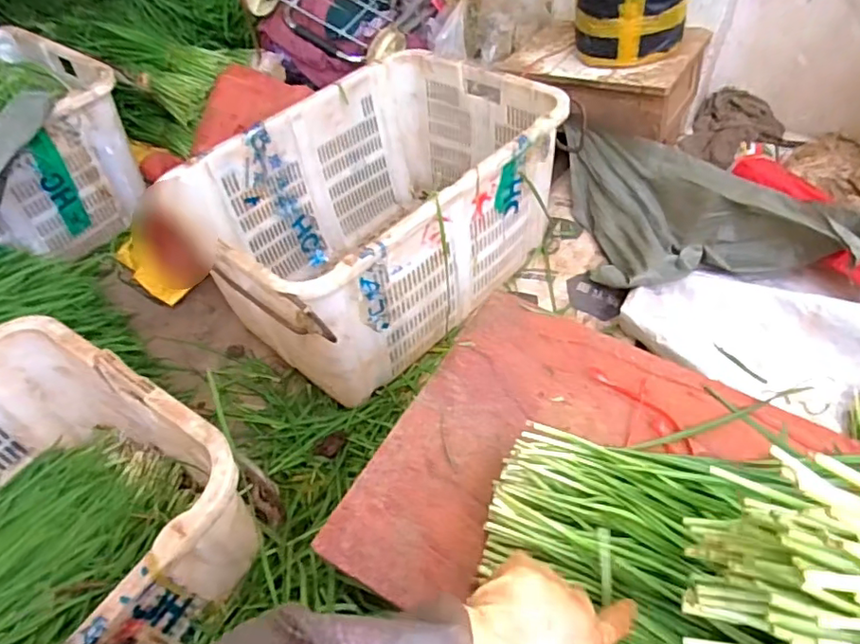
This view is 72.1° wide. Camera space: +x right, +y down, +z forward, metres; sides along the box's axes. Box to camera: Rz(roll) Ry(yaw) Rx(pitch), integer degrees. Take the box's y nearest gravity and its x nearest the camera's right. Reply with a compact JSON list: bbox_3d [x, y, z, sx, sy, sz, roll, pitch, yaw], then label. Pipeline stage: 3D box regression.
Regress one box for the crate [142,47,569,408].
[{"bbox_3d":[-0.100,-0.219,1.178,0.463,0.357,0.684,34,59,27],"label":"crate"}]

